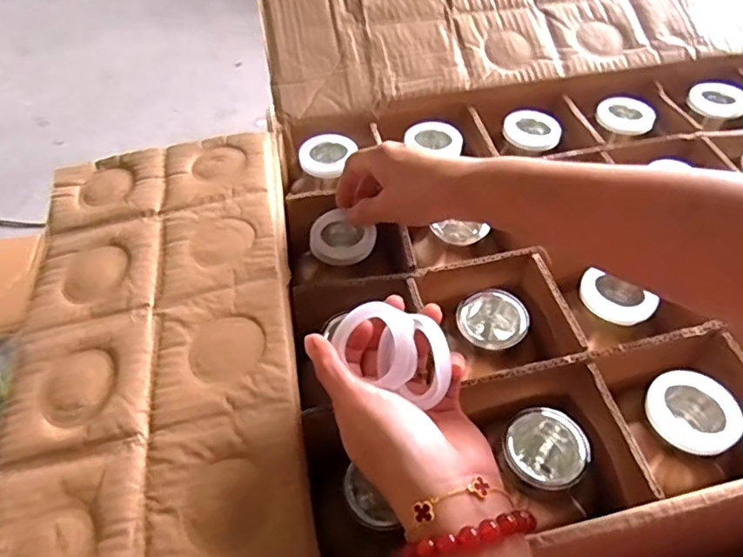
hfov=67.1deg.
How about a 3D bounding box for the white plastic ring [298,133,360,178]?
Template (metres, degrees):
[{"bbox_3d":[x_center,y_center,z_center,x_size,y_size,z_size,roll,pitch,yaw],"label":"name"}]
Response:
[{"bbox_3d":[-0.043,-0.117,0.522,0.048,0.014,0.051,0,49,0],"label":"white plastic ring"}]

